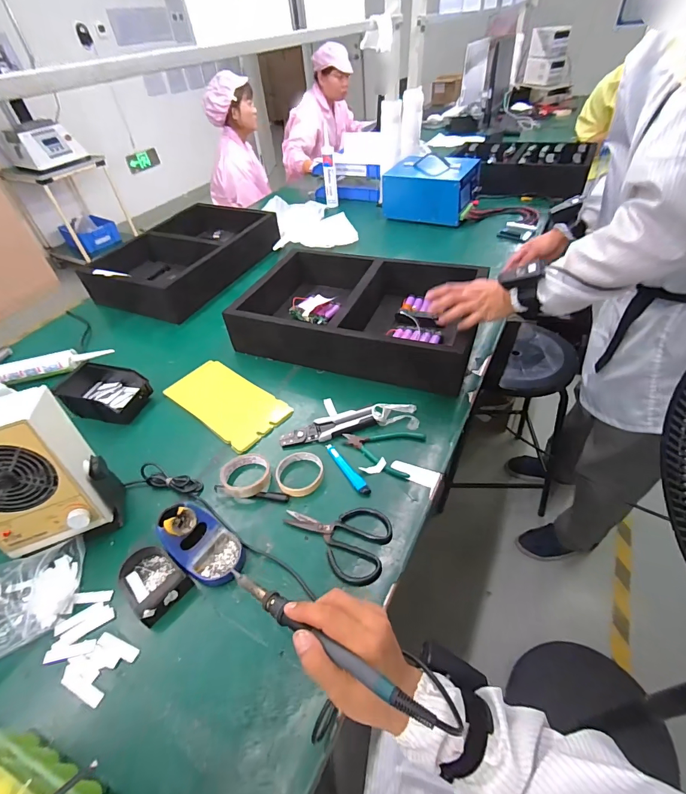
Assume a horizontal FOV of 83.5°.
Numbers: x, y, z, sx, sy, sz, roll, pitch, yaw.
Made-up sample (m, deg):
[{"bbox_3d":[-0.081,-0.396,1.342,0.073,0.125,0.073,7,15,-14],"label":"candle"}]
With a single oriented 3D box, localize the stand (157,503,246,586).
[{"bbox_3d":[-0.220,0.214,0.581,0.139,0.083,0.083,23,52,27],"label":"stand"}]

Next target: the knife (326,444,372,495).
[{"bbox_3d":[0.006,0.124,0.687,0.020,0.012,0.131,-26,48,-19],"label":"knife"}]

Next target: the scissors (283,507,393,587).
[{"bbox_3d":[-0.017,0.214,0.595,0.173,0.017,0.109,12,47,18],"label":"scissors"}]

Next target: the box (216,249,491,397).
[{"bbox_3d":[0.044,-0.216,0.951,0.538,0.116,0.371,13,48,19],"label":"box"}]

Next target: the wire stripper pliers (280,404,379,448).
[{"bbox_3d":[-0.031,0.053,0.752,0.188,0.026,0.053,-12,45,-6],"label":"wire stripper pliers"}]

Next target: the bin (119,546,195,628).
[{"bbox_3d":[-0.286,0.271,0.570,0.109,0.033,0.078,26,53,29],"label":"bin"}]

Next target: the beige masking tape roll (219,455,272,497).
[{"bbox_3d":[-0.174,0.135,0.688,0.085,0.019,0.090,-3,44,3],"label":"beige masking tape roll"}]

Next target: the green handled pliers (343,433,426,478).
[{"bbox_3d":[0.071,0.089,0.716,0.141,0.011,0.100,18,49,23],"label":"green handled pliers"}]

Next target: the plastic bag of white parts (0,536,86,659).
[{"bbox_3d":[-0.487,0.297,0.552,0.208,0.051,0.124,-23,47,-16],"label":"plastic bag of white parts"}]

